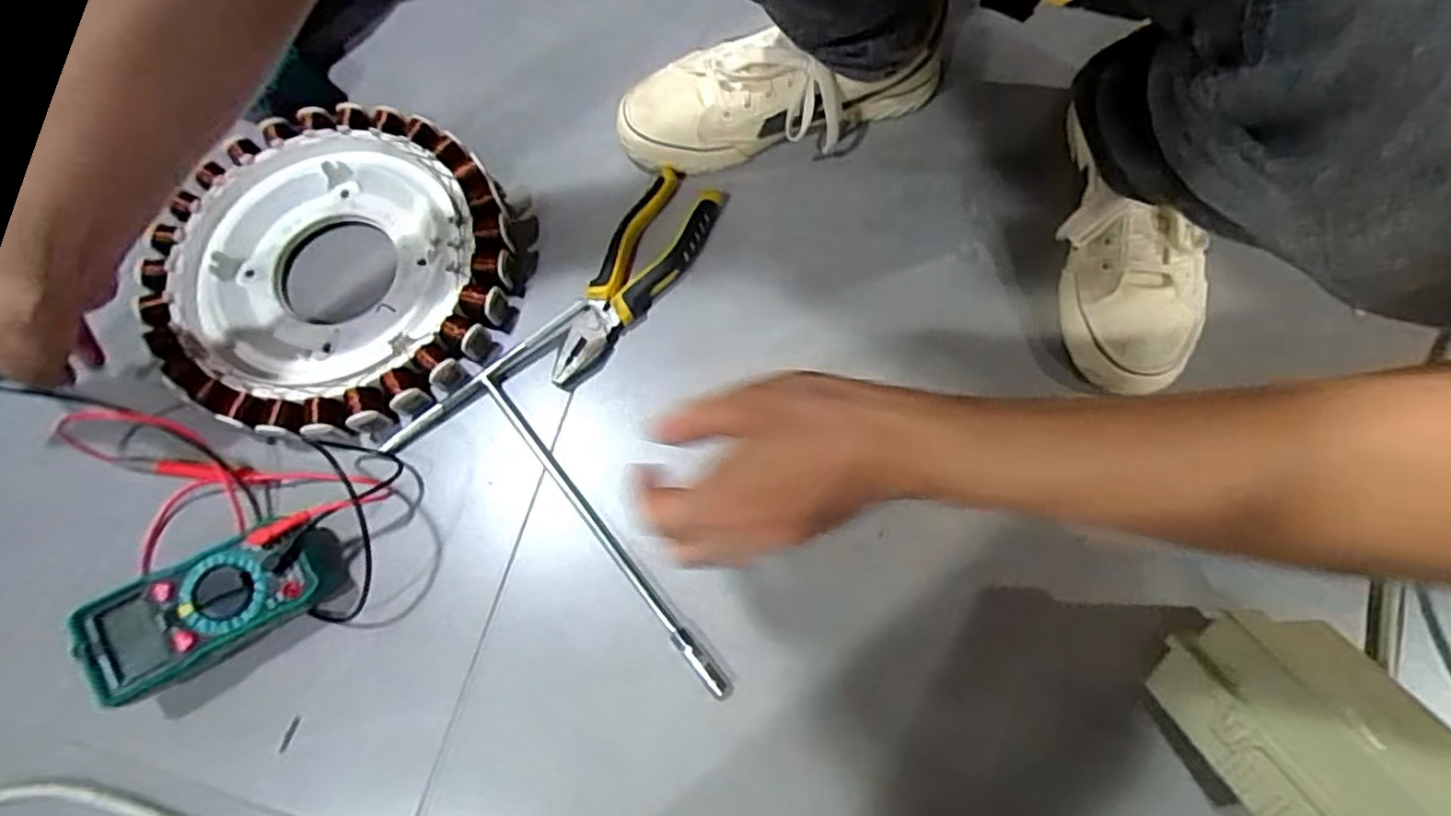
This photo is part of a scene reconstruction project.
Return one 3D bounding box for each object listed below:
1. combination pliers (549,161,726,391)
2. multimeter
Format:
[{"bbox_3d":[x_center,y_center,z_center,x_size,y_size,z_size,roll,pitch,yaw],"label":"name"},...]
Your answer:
[{"bbox_3d":[-0.071,-0.096,0.515,0.058,0.019,0.185,31,75,8],"label":"combination pliers"},{"bbox_3d":[-0.300,0.116,0.404,0.131,0.034,0.061,-26,99,-16],"label":"multimeter"}]

